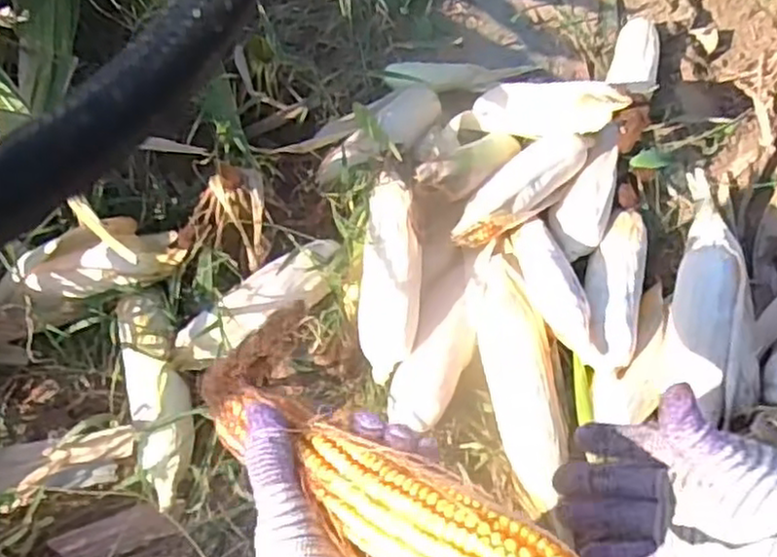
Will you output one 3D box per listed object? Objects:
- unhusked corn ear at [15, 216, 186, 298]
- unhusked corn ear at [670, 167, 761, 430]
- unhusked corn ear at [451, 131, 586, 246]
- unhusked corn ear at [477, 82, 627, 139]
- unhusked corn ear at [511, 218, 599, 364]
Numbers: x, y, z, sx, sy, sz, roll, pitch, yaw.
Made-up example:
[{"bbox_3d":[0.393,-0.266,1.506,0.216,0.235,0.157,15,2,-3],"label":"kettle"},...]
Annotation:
[{"bbox_3d":[-0.304,-0.020,0.760,0.173,0.053,0.058,-9,58,-9],"label":"unhusked corn ear"},{"bbox_3d":[0.343,-0.002,0.754,0.077,0.060,0.280,5,57,0],"label":"unhusked corn ear"},{"bbox_3d":[0.151,-0.106,0.799,0.204,0.048,0.061,-37,66,-24],"label":"unhusked corn ear"},{"bbox_3d":[0.189,-0.202,0.861,0.217,0.053,0.051,12,51,42],"label":"unhusked corn ear"},{"bbox_3d":[0.177,0.015,0.766,0.052,0.047,0.174,-15,59,-13],"label":"unhusked corn ear"}]

